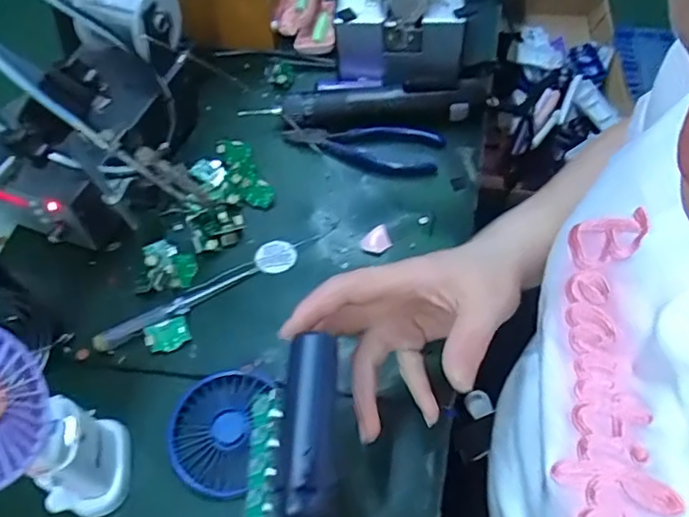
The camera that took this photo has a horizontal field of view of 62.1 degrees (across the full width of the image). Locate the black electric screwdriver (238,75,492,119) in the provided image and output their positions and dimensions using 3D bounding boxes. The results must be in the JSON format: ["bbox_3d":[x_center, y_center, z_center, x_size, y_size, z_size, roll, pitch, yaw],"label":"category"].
[{"bbox_3d":[0.022,-0.154,0.568,0.231,0.038,0.036,-2,57,2],"label":"black electric screwdriver"}]

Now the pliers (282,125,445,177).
[{"bbox_3d":[0.018,-0.110,0.561,0.150,0.013,0.051,6,58,7],"label":"pliers"}]

